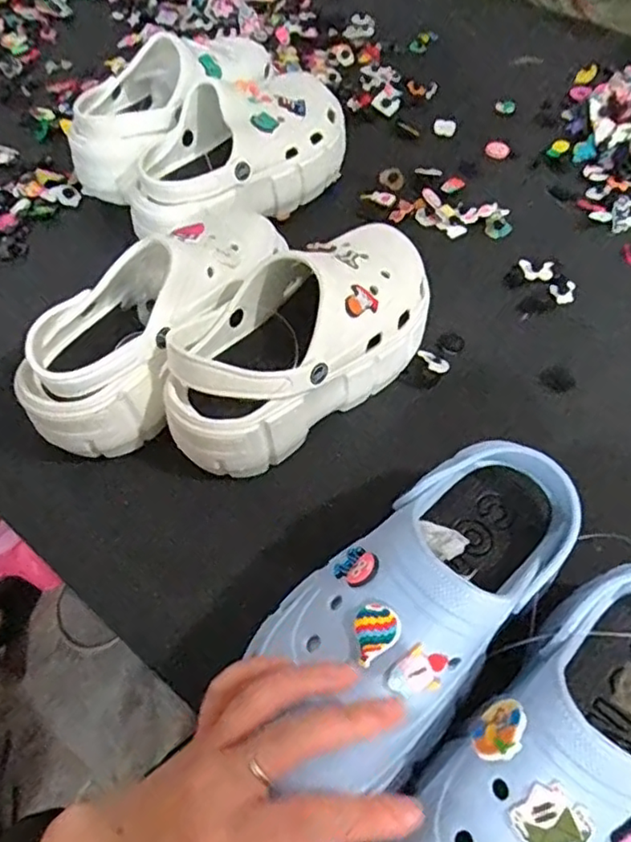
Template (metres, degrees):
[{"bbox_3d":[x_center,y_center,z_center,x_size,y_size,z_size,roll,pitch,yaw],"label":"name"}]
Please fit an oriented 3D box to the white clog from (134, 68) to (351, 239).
[{"bbox_3d":[-0.074,-0.252,0.610,0.109,0.098,0.241,38,63,24],"label":"white clog"}]

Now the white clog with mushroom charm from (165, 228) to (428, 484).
[{"bbox_3d":[-0.007,-0.063,0.475,0.241,0.092,0.101,-37,63,-22],"label":"white clog with mushroom charm"}]

